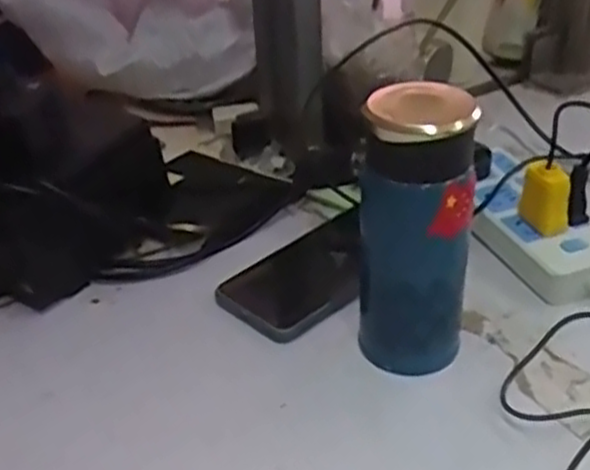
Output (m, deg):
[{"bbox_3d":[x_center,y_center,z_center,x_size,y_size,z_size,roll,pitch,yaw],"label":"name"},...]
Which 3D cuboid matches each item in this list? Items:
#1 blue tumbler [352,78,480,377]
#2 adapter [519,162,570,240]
[{"bbox_3d":[0.069,0.003,0.444,0.064,0.171,0.066,-2,34,1],"label":"blue tumbler"},{"bbox_3d":[0.178,-0.028,0.543,0.018,0.049,0.034,-17,36,-21],"label":"adapter"}]

